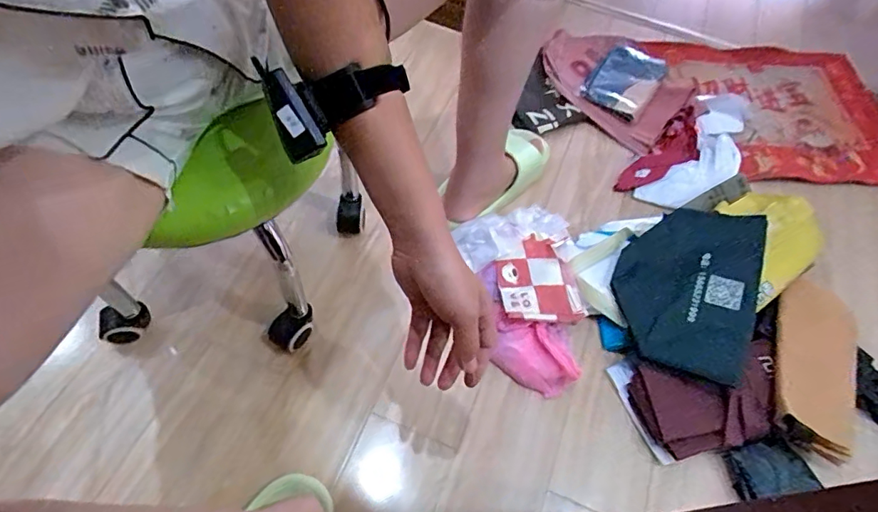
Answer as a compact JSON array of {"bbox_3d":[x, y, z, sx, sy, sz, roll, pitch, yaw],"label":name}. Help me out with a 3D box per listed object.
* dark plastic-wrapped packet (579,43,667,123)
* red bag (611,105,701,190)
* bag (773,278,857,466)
[{"bbox_3d":[0.379,-0.362,1.027,0.127,0.041,0.183,34,61,14],"label":"dark plastic-wrapped packet"},{"bbox_3d":[0.428,-0.188,0.959,0.234,0.033,0.084,-44,70,-6],"label":"red bag"},{"bbox_3d":[0.566,0.156,0.755,0.136,0.038,0.307,21,55,0],"label":"bag"}]

